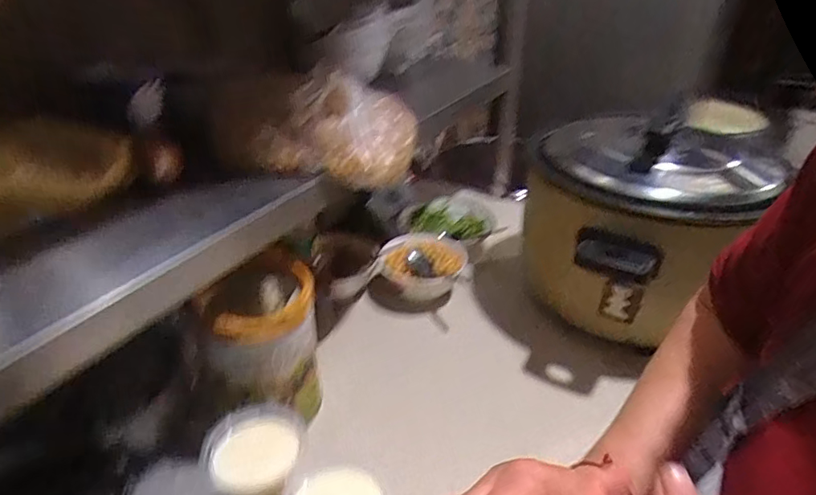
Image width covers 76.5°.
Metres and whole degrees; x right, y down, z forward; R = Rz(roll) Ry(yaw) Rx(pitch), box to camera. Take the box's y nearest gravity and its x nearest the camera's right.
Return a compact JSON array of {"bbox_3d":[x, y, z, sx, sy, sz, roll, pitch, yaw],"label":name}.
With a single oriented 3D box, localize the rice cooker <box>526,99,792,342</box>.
[{"bbox_3d":[0.328,-0.030,0.748,0.301,0.245,0.278,2,31,2],"label":"rice cooker"}]

